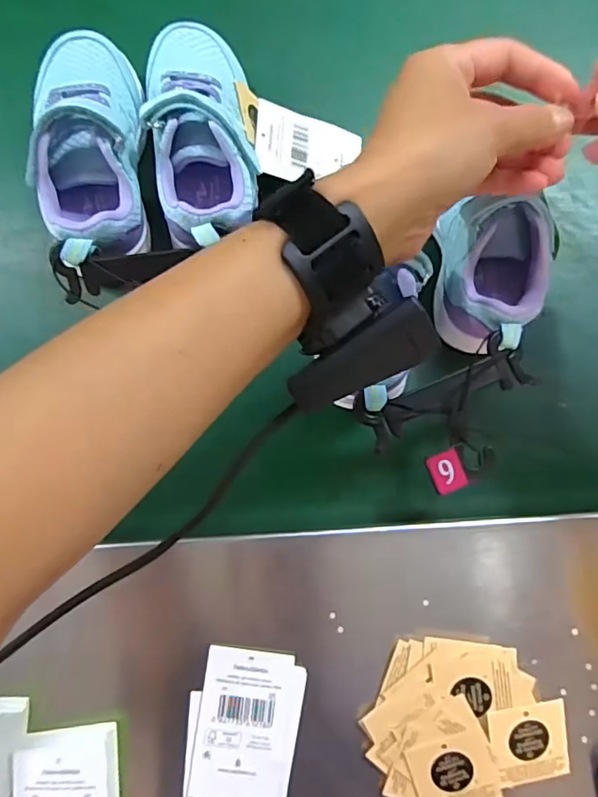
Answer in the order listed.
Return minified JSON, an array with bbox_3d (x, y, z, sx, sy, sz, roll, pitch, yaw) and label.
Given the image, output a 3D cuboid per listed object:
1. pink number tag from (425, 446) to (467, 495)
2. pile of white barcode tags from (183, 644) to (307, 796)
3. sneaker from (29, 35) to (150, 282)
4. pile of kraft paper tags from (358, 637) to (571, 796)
[{"bbox_3d":[0.083,0.041,0.292,0.018,0.006,0.022,-22,84,-7],"label":"pink number tag"},{"bbox_3d":[-0.032,0.194,0.289,0.060,0.004,0.101,9,81,-3],"label":"pile of white barcode tags"},{"bbox_3d":[-0.127,-0.153,0.320,0.056,0.078,0.154,-3,82,-5],"label":"sneaker"},{"bbox_3d":[0.094,0.185,0.292,0.105,0.015,0.088,8,81,-3],"label":"pile of kraft paper tags"}]

